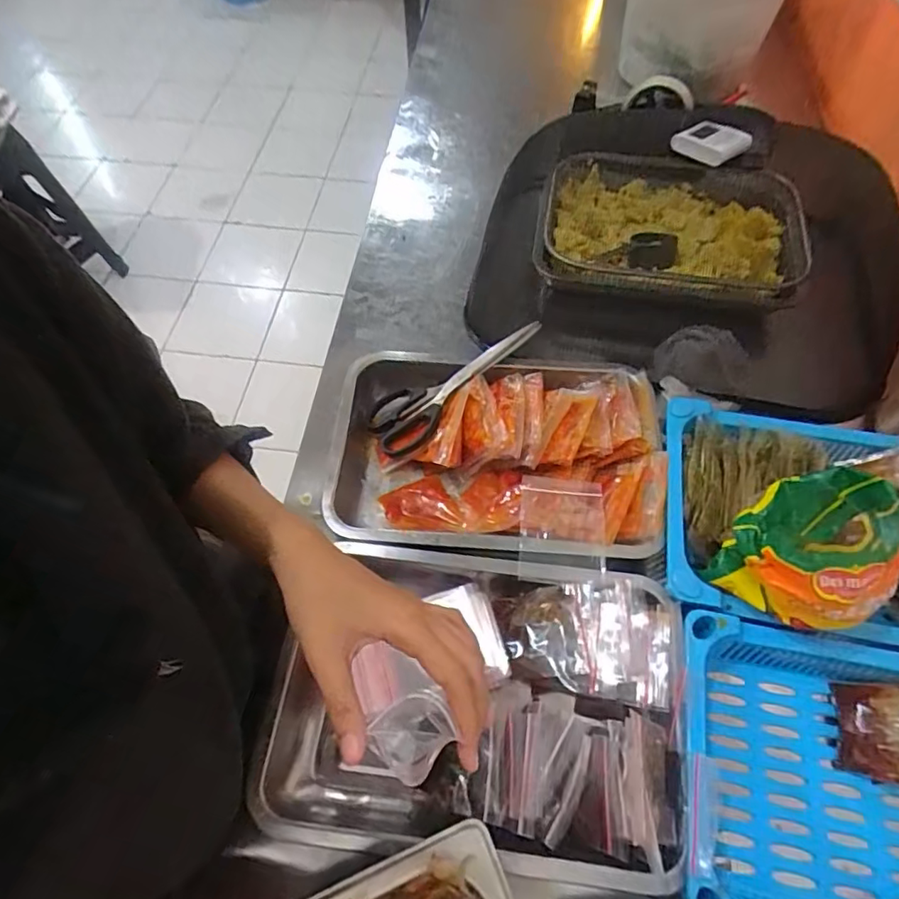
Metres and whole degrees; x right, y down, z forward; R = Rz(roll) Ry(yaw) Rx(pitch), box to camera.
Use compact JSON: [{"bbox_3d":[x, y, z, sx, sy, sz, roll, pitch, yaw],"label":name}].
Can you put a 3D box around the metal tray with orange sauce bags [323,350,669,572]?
[{"bbox_3d":[0.042,0.006,0.526,0.299,0.050,0.206,5,60,3],"label":"metal tray with orange sauce bags"}]

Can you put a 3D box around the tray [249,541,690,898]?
[{"bbox_3d":[0.021,0.183,0.417,0.303,0.068,0.208,5,60,3],"label":"tray"}]

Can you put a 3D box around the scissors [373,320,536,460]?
[{"bbox_3d":[0.007,-0.069,0.560,0.198,0.023,0.074,-38,66,-1],"label":"scissors"}]

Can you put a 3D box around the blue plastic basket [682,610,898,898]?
[{"bbox_3d":[0.301,0.243,0.393,0.263,0.065,0.197,9,61,5],"label":"blue plastic basket"}]

